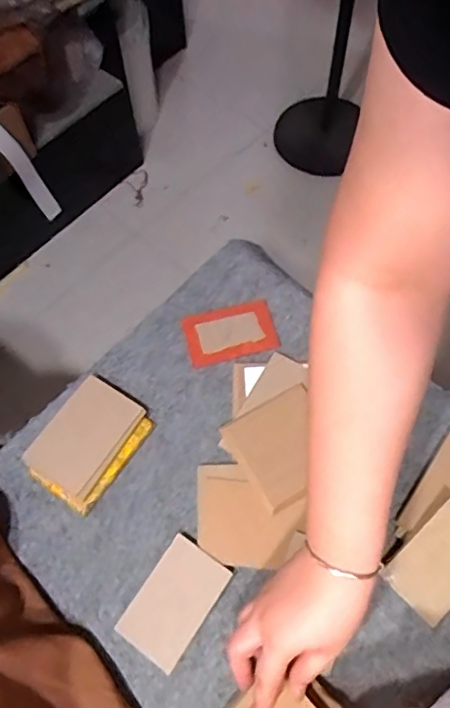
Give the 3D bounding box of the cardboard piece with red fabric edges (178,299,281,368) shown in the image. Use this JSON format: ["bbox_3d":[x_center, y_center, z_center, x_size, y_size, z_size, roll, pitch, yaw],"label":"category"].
[{"bbox_3d":[0.006,-0.027,0.695,0.111,0.008,0.070,-15,65,-5],"label":"cardboard piece with red fabric edges"}]

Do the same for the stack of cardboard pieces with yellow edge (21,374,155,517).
[{"bbox_3d":[-0.154,0.098,0.625,0.097,0.022,0.130,33,70,16],"label":"stack of cardboard pieces with yellow edge"}]

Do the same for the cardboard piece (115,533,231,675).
[{"bbox_3d":[-0.052,0.248,0.557,0.069,0.011,0.108,32,69,16],"label":"cardboard piece"}]

